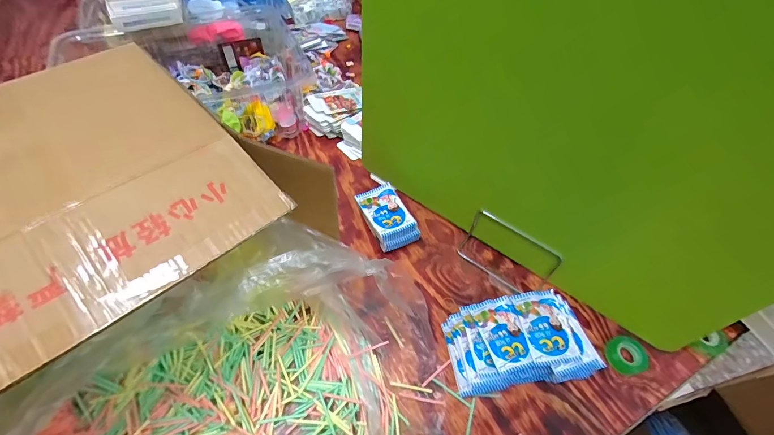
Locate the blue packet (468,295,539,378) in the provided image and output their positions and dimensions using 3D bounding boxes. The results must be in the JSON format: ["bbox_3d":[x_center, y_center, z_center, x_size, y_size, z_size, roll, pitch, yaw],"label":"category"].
[{"bbox_3d":[0.163,0.161,0.506,0.059,0.013,0.103,-12,55,-12],"label":"blue packet"}]

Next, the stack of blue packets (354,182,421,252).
[{"bbox_3d":[-0.001,0.002,0.640,0.075,0.050,0.117,-20,57,-17],"label":"stack of blue packets"}]

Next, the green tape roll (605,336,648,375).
[{"bbox_3d":[0.351,0.199,0.531,0.057,0.015,0.051,-16,56,-14],"label":"green tape roll"}]

